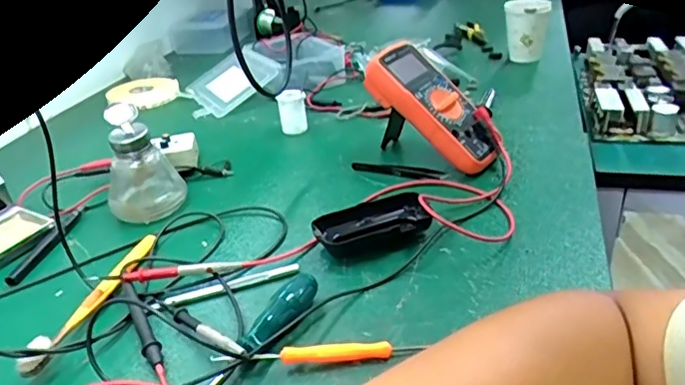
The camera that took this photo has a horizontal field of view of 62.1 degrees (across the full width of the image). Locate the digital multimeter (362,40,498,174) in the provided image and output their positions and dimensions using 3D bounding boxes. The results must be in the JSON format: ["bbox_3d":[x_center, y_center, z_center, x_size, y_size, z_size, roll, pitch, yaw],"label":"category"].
[{"bbox_3d":[0.103,-0.095,0.648,0.174,0.043,0.079,48,50,10],"label":"digital multimeter"}]

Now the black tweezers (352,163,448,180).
[{"bbox_3d":[0.061,-0.023,0.647,0.106,0.016,0.015,7,32,19],"label":"black tweezers"}]

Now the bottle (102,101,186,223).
[{"bbox_3d":[-0.219,-0.032,0.612,0.066,0.104,0.066,5,32,17],"label":"bottle"}]

